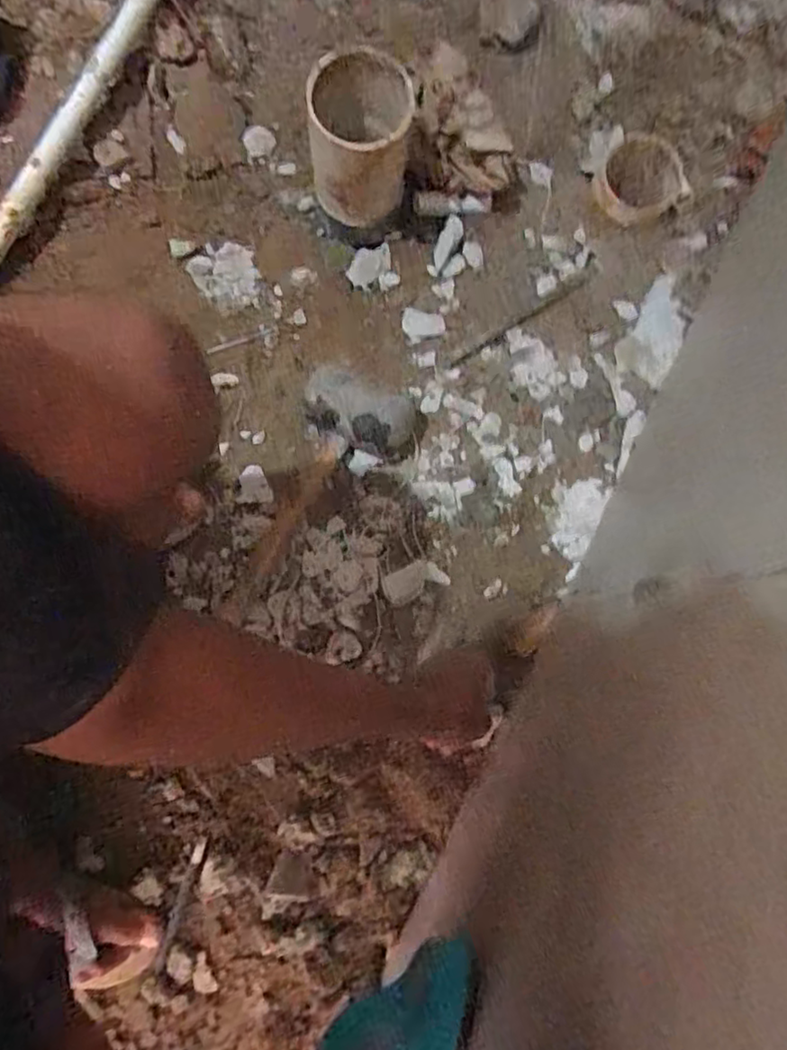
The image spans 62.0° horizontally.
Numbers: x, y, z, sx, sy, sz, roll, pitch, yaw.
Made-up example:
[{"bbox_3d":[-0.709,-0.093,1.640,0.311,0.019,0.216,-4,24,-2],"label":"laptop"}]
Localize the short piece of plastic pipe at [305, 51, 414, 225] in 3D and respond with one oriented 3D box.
[{"bbox_3d":[-0.030,-0.364,0.626,0.089,0.125,0.079,-1,82,1],"label":"short piece of plastic pipe"}]

